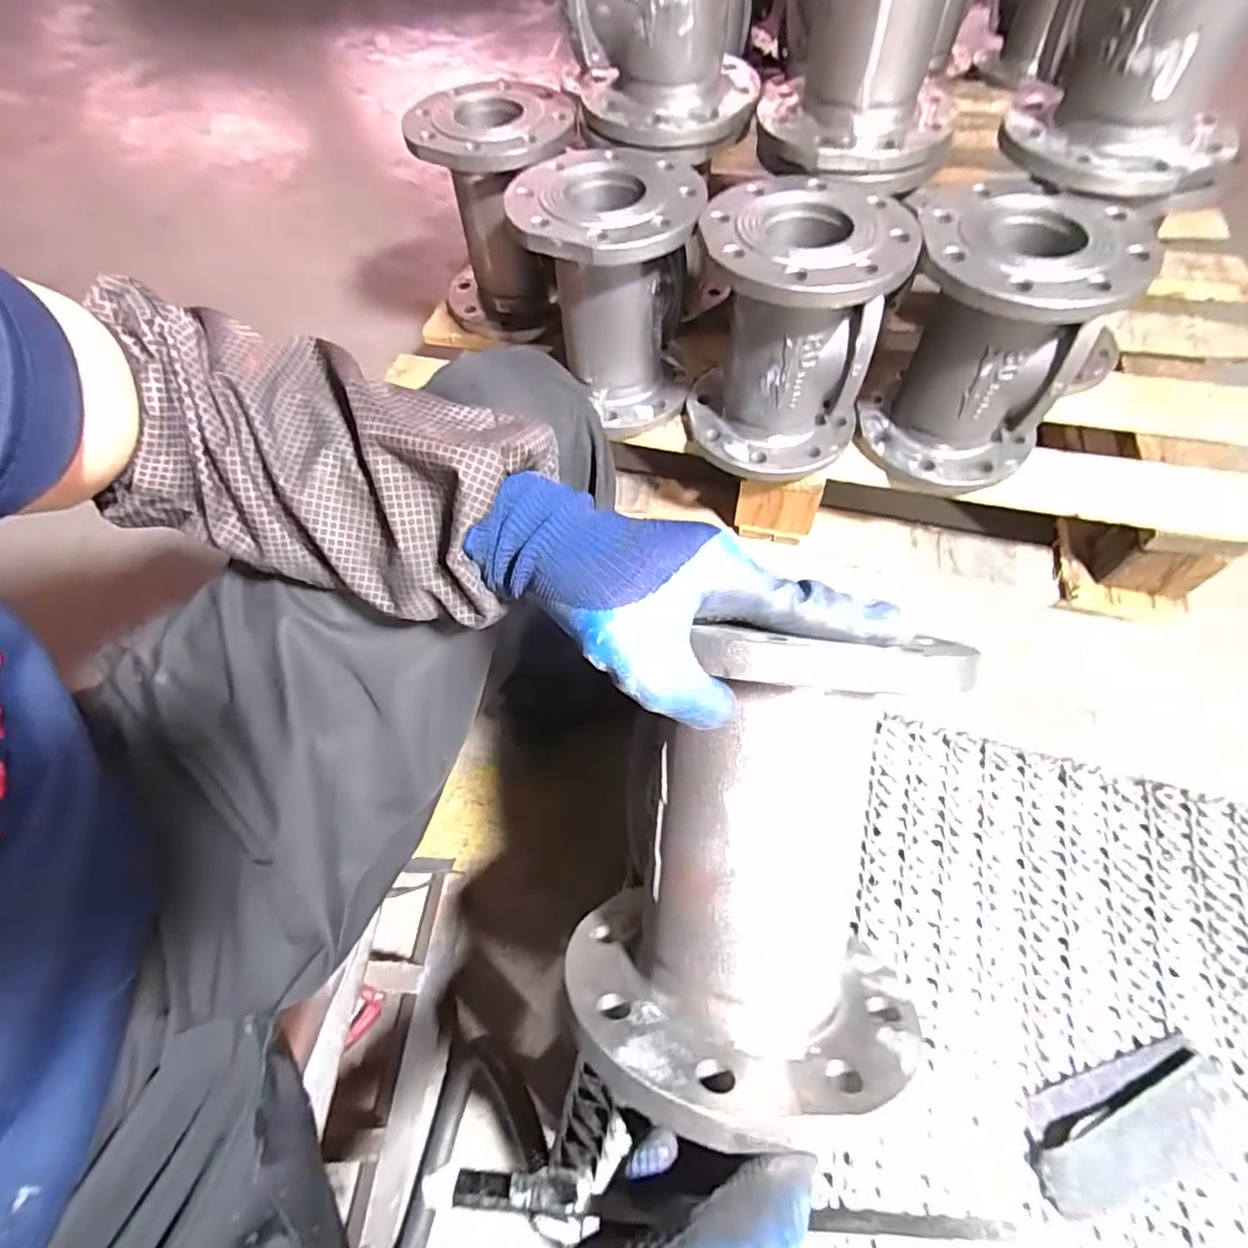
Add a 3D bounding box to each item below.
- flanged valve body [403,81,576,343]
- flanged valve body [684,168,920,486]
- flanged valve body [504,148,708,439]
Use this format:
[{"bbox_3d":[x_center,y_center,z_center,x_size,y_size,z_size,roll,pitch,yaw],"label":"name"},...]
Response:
[{"bbox_3d":[-0.141,-0.519,0.773,0.191,0.204,0.170,28,66,17],"label":"flanged valve body"},{"bbox_3d":[0.169,-0.300,0.643,0.182,0.222,0.186,11,62,8],"label":"flanged valve body"},{"bbox_3d":[-0.014,-0.368,0.690,0.190,0.219,0.190,-17,61,-7],"label":"flanged valve body"}]

